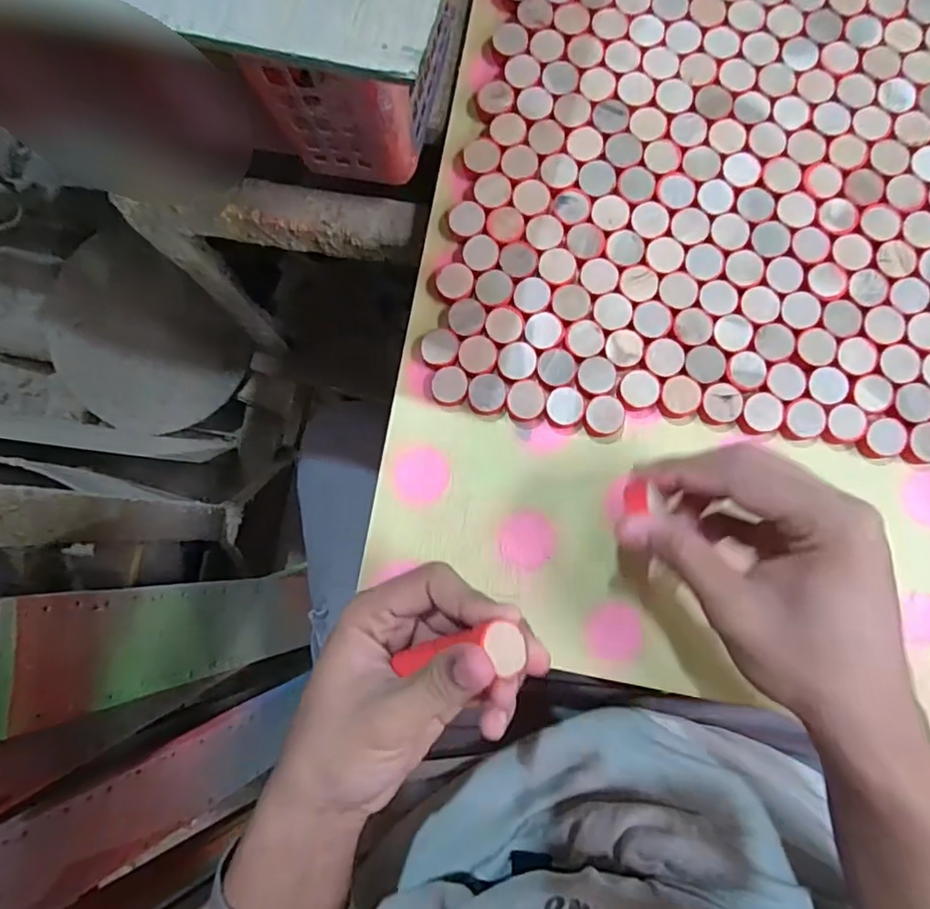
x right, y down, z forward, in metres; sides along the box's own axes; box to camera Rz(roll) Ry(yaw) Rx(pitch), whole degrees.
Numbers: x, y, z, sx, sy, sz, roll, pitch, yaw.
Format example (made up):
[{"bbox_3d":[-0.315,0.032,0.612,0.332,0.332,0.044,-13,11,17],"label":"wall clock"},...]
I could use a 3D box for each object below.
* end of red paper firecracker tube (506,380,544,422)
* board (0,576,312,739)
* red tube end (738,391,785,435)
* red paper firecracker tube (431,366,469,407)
[{"bbox_3d":[0.035,-0.031,0.327,0.021,0.010,0.022,0,85,3],"label":"end of red paper firecracker tube"},{"bbox_3d":[-0.256,0.172,0.554,0.013,0.375,0.091,-3,80,15],"label":"board"},{"bbox_3d":[0.166,-0.023,0.319,0.021,0.009,0.023,0,85,3],"label":"red tube end"},{"bbox_3d":[-0.009,-0.039,0.329,0.020,0.007,0.021,9,85,4],"label":"red paper firecracker tube"}]

